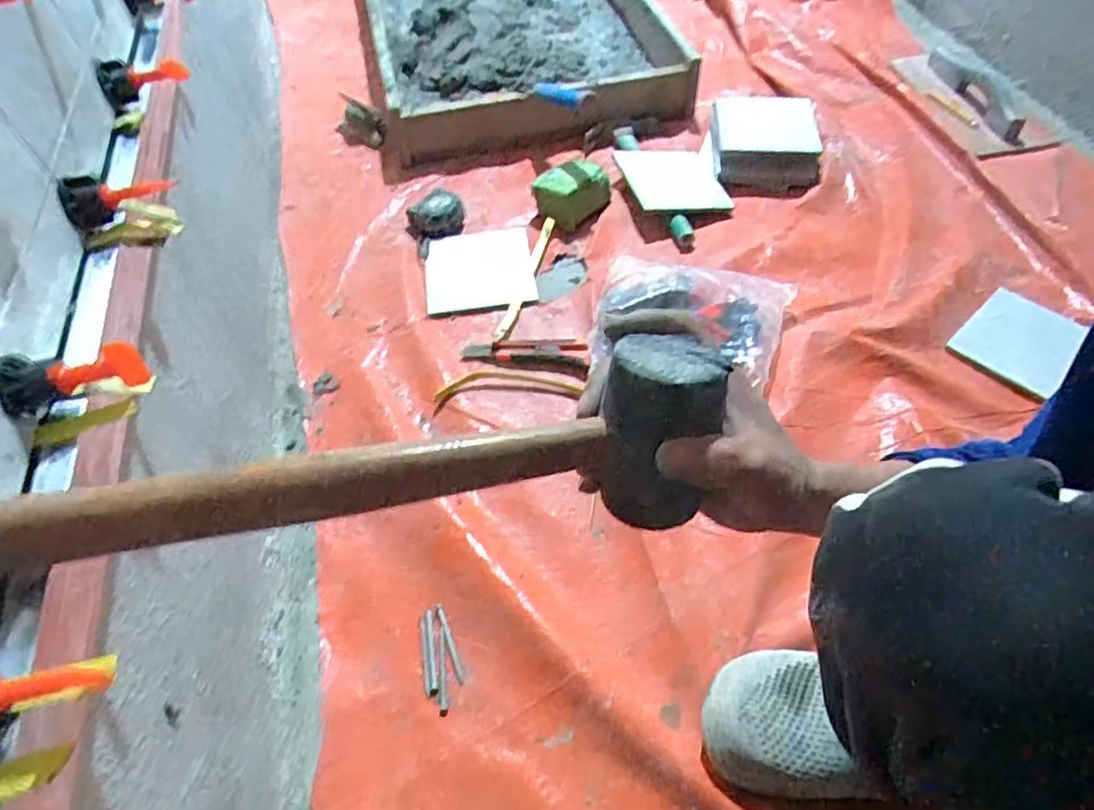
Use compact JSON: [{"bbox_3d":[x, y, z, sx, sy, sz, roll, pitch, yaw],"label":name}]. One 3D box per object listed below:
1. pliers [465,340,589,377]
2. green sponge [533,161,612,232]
[{"bbox_3d":[-0.025,-0.071,0.833,0.158,0.013,0.050,8,55,9],"label":"pliers"},{"bbox_3d":[0.035,-0.323,0.985,0.122,0.055,0.096,-38,61,-22],"label":"green sponge"}]

